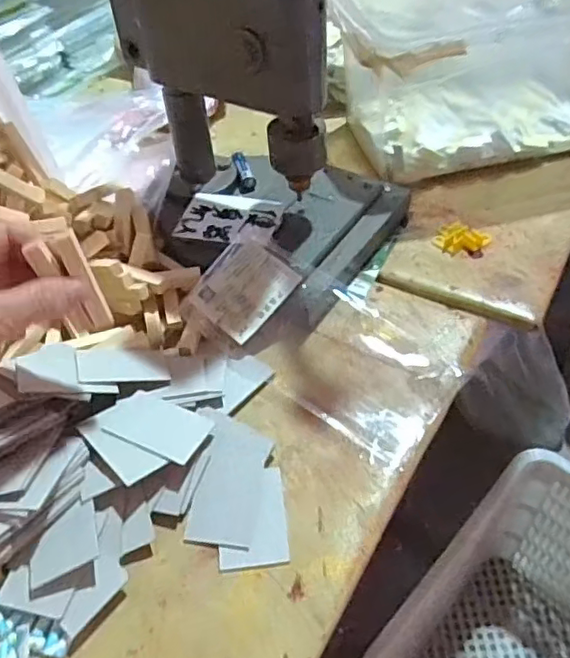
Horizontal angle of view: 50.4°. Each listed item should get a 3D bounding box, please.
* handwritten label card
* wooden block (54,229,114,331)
[{"bbox_3d":[-0.046,-0.092,0.501,0.081,0.004,0.054,11,50,16],"label":"handwritten label card"},{"bbox_3d":[-0.114,-0.027,0.347,0.013,0.065,0.009,-23,35,-15],"label":"wooden block"}]

